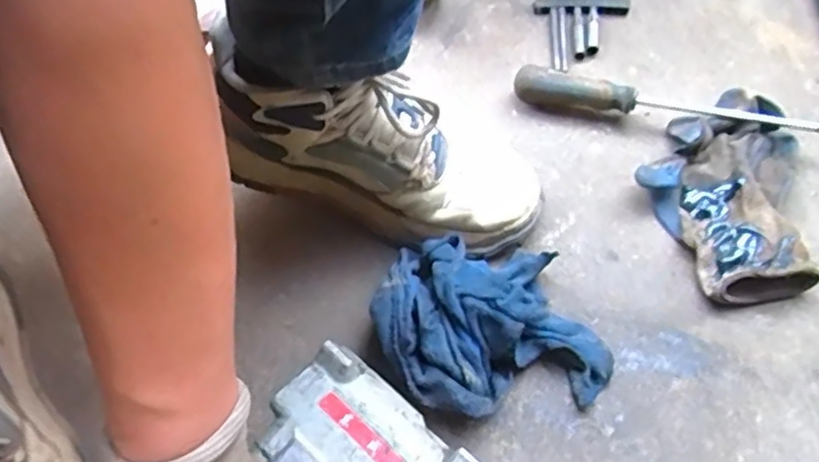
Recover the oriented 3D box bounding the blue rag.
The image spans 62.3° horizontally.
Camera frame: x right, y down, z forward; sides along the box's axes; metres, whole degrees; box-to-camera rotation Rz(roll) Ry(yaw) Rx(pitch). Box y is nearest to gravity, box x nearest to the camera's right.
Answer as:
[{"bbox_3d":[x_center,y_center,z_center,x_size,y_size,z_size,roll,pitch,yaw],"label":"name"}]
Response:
[{"bbox_3d":[0.058,0.064,0.475,0.159,0.055,0.127,8,61,8],"label":"blue rag"}]

